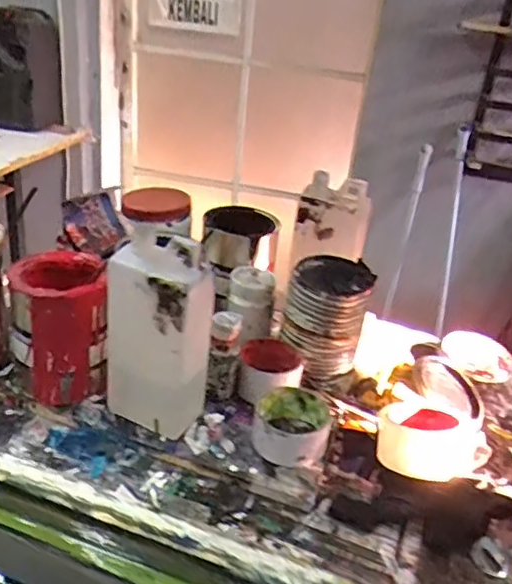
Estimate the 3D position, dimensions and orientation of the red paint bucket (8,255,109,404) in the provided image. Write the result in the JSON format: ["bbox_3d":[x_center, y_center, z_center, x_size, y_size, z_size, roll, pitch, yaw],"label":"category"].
[{"bbox_3d":[-0.223,0.037,0.680,0.101,0.140,0.105,-5,31,-20],"label":"red paint bucket"}]

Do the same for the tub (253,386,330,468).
[{"bbox_3d":[0.039,0.149,0.657,0.079,0.045,0.085,5,29,-3],"label":"tub"}]

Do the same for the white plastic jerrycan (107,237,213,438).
[{"bbox_3d":[-0.100,0.050,0.629,0.105,0.220,0.057,20,31,22],"label":"white plastic jerrycan"}]

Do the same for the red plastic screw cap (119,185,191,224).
[{"bbox_3d":[-0.145,-0.128,0.862,0.096,0.029,0.090,2,29,-8],"label":"red plastic screw cap"}]

